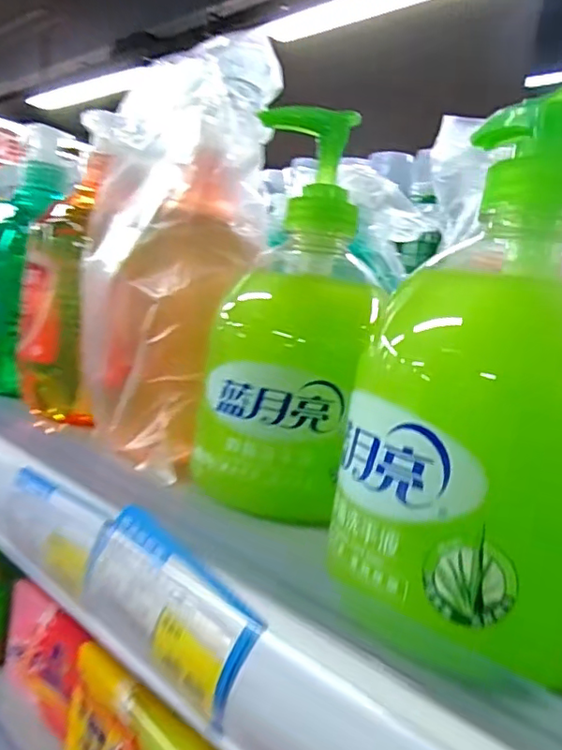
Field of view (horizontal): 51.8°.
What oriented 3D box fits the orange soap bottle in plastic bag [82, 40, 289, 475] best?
[{"bbox_3d":[-0.050,-0.060,0.280,0.075,0.190,0.064,12,9,29],"label":"orange soap bottle in plastic bag"}]

